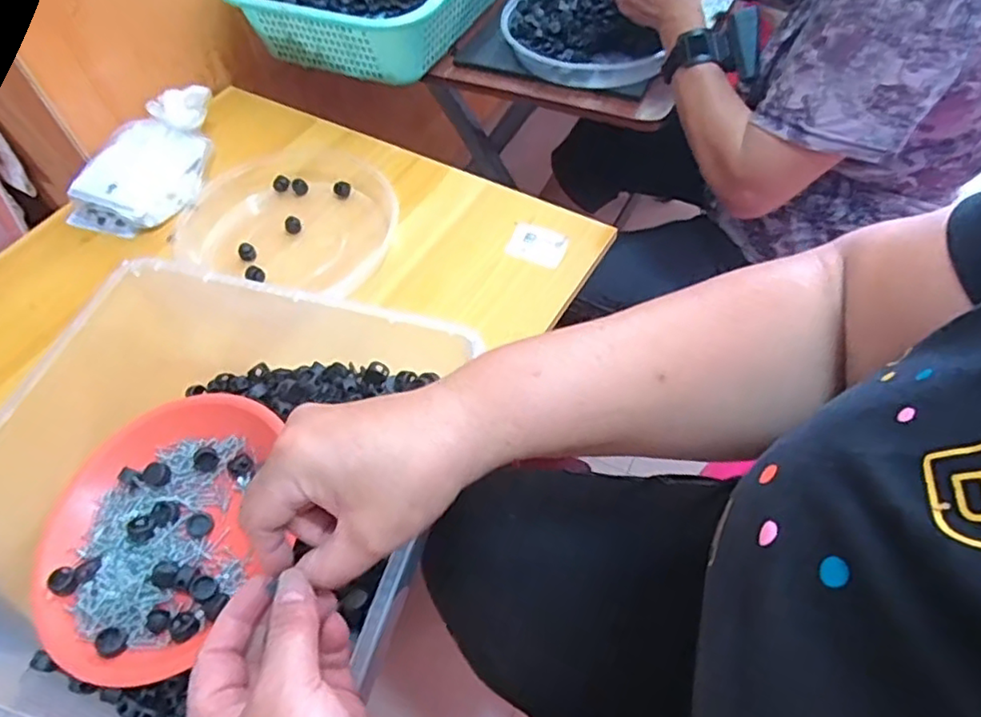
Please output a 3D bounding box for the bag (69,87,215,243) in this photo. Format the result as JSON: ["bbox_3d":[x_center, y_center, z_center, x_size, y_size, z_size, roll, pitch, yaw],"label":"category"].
[{"bbox_3d":[-0.406,-0.245,0.788,0.115,0.052,0.221,21,60,17],"label":"bag"}]

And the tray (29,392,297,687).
[{"bbox_3d":[-0.227,0.114,0.446,0.179,0.035,0.195,-2,56,3],"label":"tray"}]

